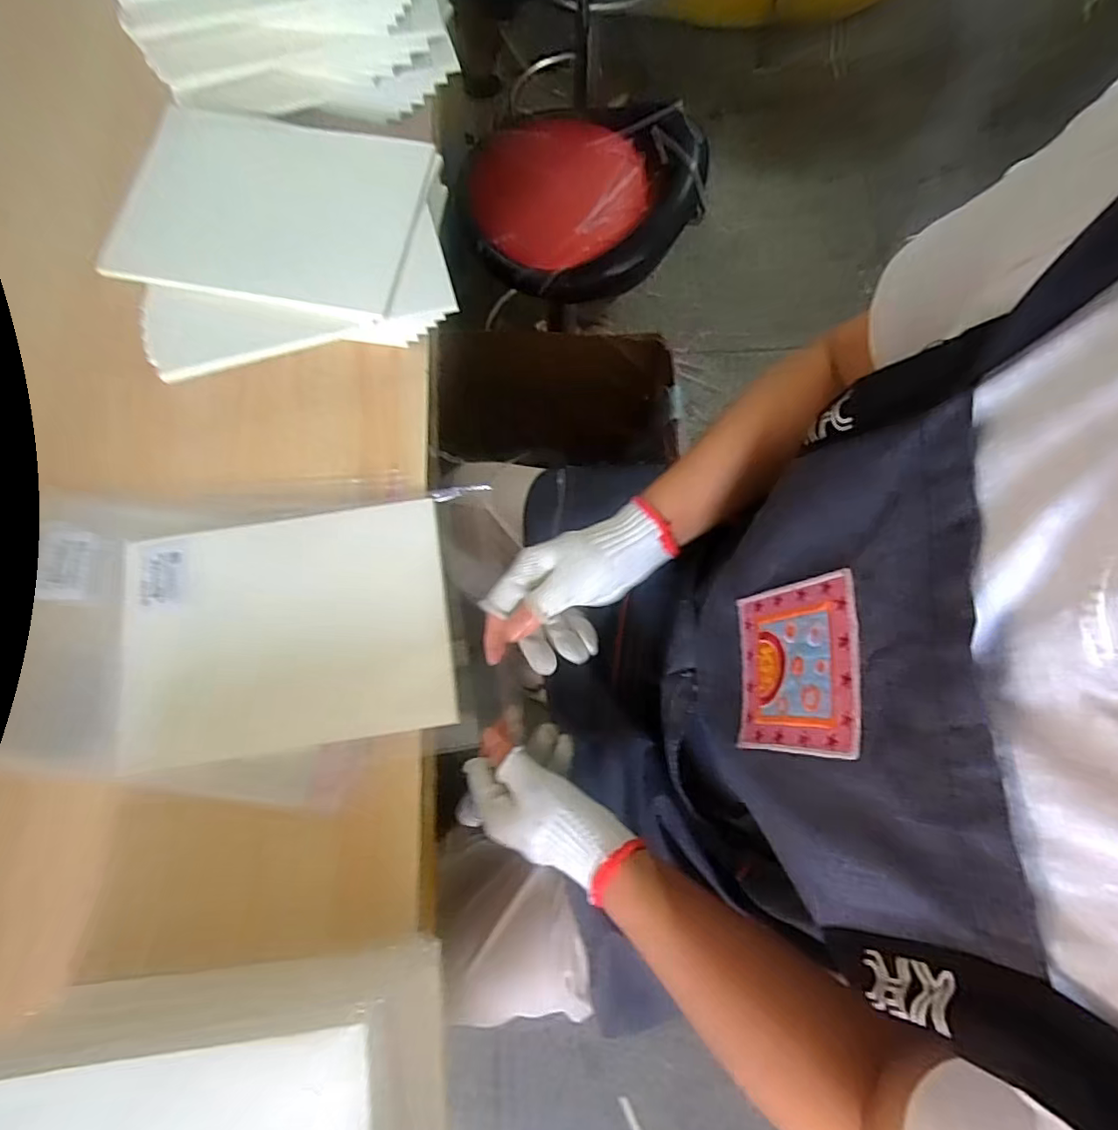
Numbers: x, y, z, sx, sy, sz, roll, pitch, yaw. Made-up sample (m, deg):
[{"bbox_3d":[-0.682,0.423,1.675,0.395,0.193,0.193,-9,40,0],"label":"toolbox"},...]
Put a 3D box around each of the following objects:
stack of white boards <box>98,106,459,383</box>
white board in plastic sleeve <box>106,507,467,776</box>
[{"bbox_3d":[-0.248,-0.303,0.519,0.295,0.078,0.241,-14,75,-4],"label":"stack of white boards"},{"bbox_3d":[-0.221,0.051,0.455,0.252,0.014,0.184,-9,75,-2],"label":"white board in plastic sleeve"}]

